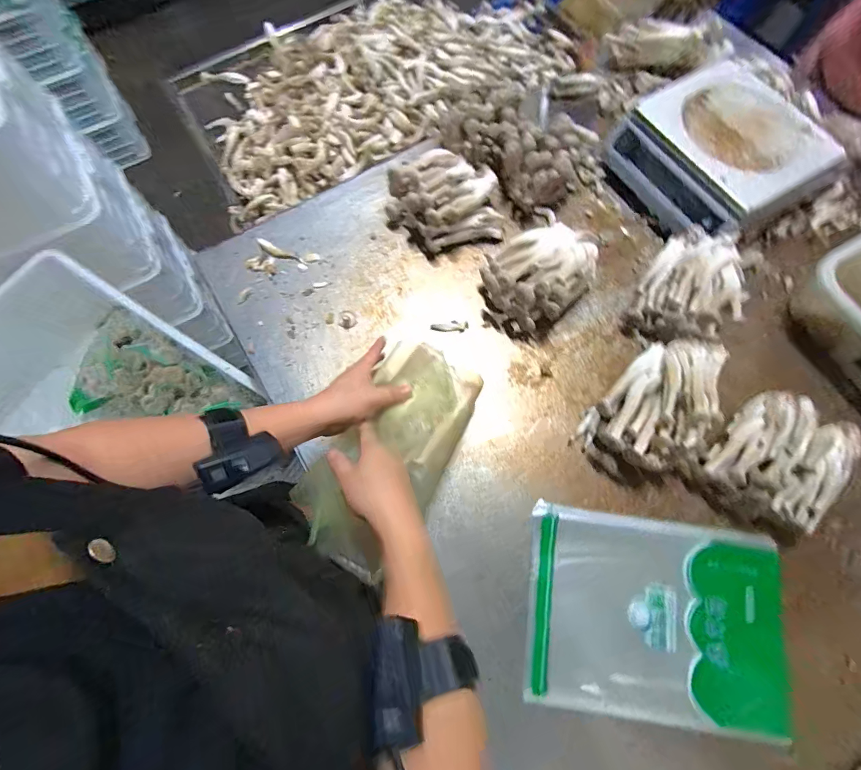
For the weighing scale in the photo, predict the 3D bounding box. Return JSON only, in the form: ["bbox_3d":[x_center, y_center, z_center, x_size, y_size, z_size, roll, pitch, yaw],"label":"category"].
[{"bbox_3d":[0.467,-0.369,0.661,0.253,0.118,0.253,-30,74,-8],"label":"weighing scale"}]

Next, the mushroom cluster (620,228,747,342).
[{"bbox_3d":[0.385,-0.136,0.592,0.125,0.094,0.156,34,76,11],"label":"mushroom cluster"}]

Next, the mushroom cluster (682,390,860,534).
[{"bbox_3d":[0.450,0.100,0.512,0.189,0.068,0.139,-37,75,-10],"label":"mushroom cluster"}]

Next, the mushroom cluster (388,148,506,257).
[{"bbox_3d":[0.020,-0.311,0.664,0.181,0.082,0.140,-15,72,-4],"label":"mushroom cluster"}]

